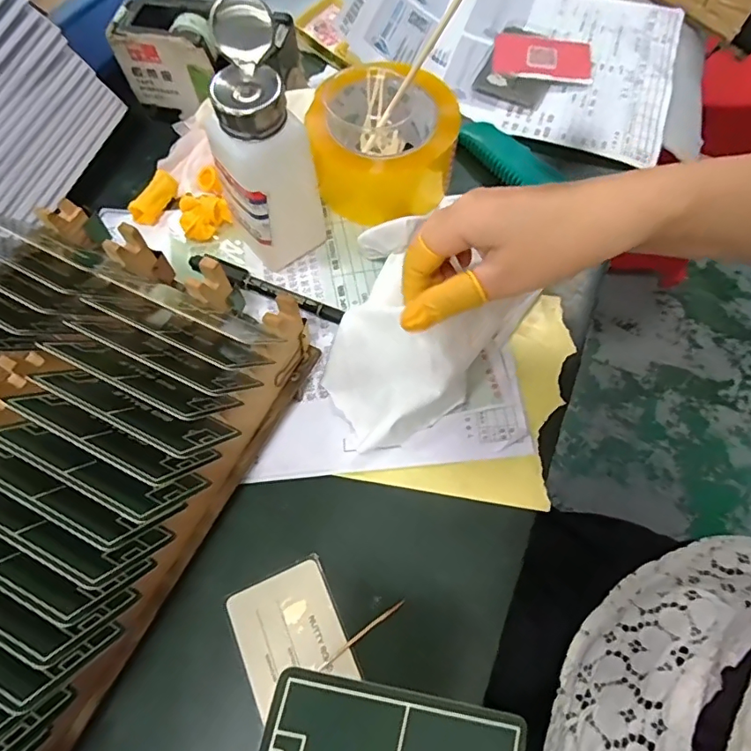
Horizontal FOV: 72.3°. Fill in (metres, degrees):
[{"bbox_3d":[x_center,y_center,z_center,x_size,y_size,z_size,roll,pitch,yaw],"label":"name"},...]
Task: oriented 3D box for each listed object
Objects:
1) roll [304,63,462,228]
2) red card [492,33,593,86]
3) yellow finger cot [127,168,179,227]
[{"bbox_3d":[0.008,-0.175,0.384,0.102,0.068,0.090,11,68,2],"label":"roll"},{"bbox_3d":[0.150,-0.285,0.459,0.087,0.007,0.058,9,68,2],"label":"red card"},{"bbox_3d":[-0.169,-0.135,0.393,0.015,0.018,0.046,24,69,7],"label":"yellow finger cot"}]

